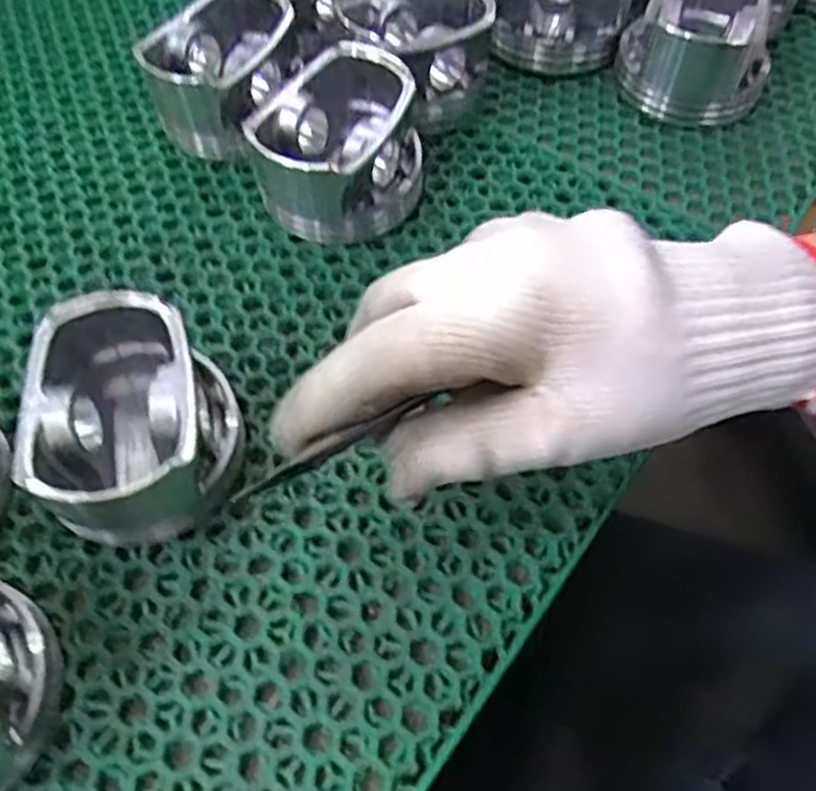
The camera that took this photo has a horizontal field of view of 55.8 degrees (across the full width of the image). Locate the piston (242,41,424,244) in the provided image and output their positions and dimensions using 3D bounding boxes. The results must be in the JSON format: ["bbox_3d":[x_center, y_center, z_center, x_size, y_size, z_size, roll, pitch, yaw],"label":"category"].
[{"bbox_3d":[-0.031,-0.112,0.348,0.070,0.054,0.077,-1,58,-1],"label":"piston"}]

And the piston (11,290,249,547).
[{"bbox_3d":[-0.094,0.009,0.273,0.065,0.053,0.070,0,58,0],"label":"piston"}]

